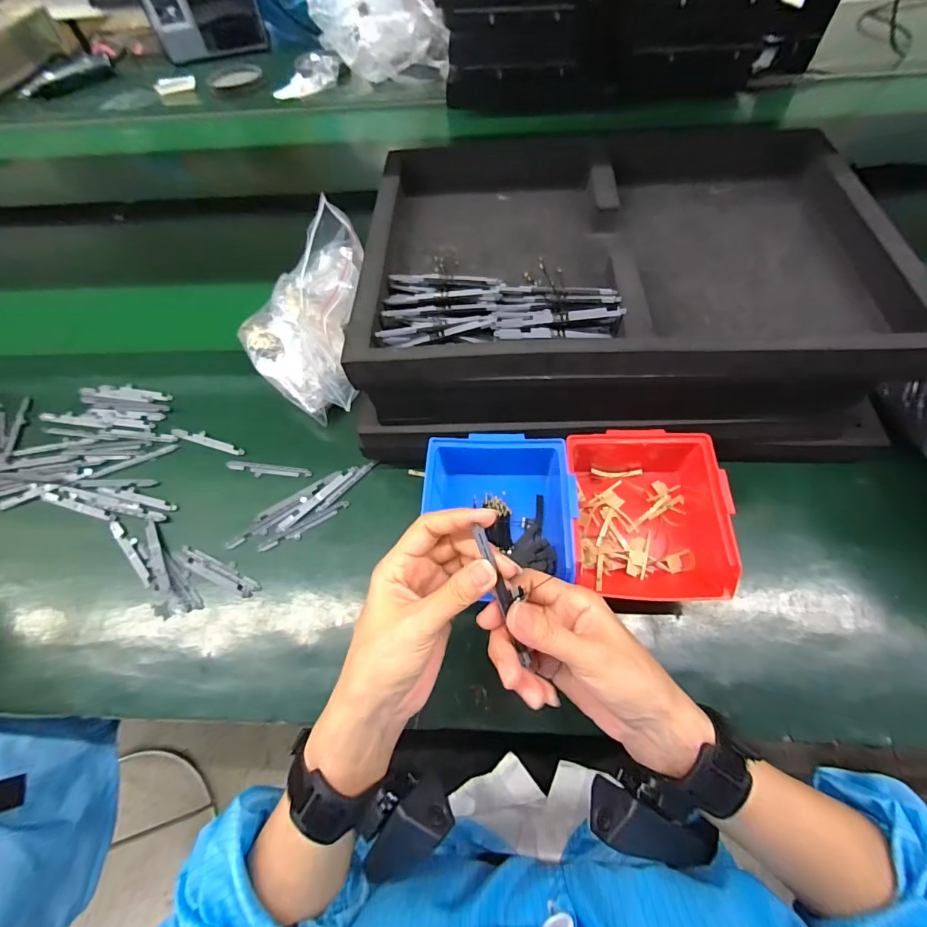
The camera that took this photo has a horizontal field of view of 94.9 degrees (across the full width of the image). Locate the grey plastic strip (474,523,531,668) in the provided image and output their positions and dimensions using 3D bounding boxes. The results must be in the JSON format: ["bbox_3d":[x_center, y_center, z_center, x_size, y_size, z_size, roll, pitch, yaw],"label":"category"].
[{"bbox_3d":[0.024,0.079,0.250,0.007,0.006,0.084,-20,97,-6],"label":"grey plastic strip"}]

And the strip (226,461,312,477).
[{"bbox_3d":[-0.207,0.007,0.454,0.090,0.009,0.015,3,62,5],"label":"strip"}]

